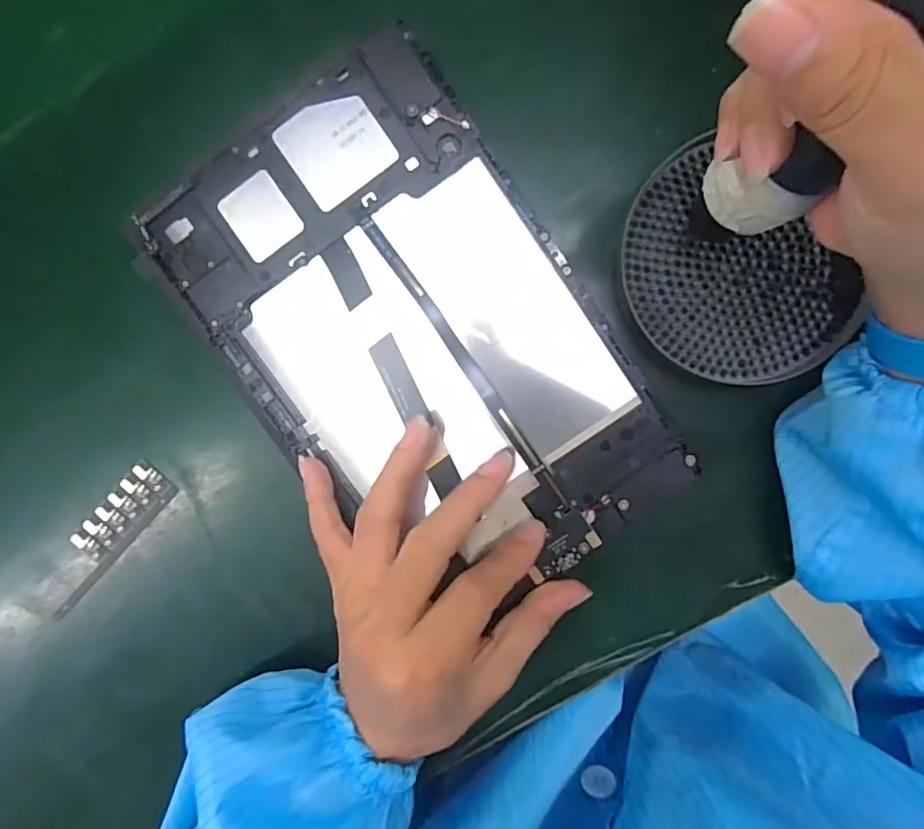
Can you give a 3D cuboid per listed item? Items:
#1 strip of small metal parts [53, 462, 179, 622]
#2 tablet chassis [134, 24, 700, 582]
[{"bbox_3d":[-0.187,0.065,0.281,0.023,0.012,0.093,45,94,-1],"label":"strip of small metal parts"},{"bbox_3d":[-0.018,-0.030,0.242,0.142,0.011,0.232,-35,94,5],"label":"tablet chassis"}]

